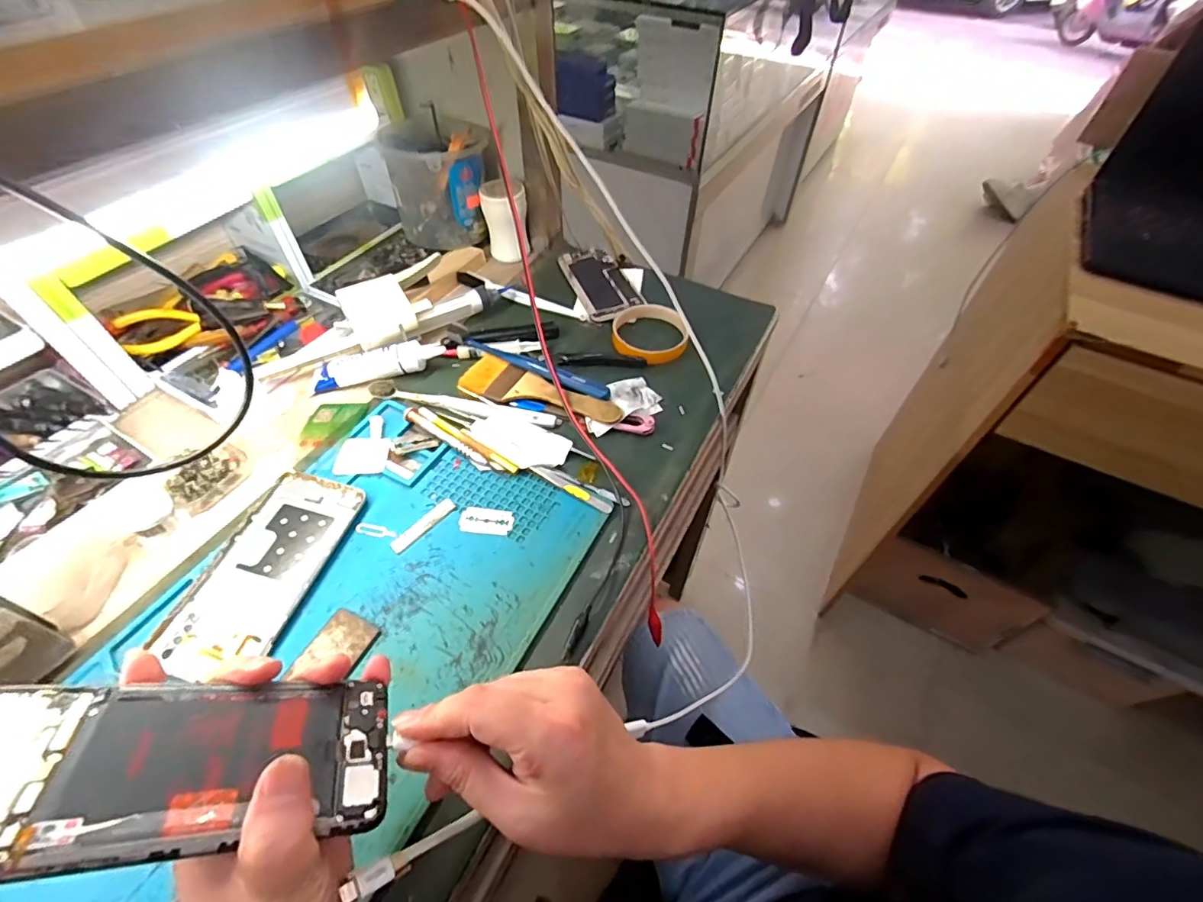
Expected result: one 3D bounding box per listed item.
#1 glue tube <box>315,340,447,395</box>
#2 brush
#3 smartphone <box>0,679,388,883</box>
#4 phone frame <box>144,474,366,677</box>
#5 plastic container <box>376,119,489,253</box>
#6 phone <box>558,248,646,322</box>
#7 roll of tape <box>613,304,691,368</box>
[{"bbox_3d":[-0.221,-0.086,0.518,0.125,0.023,0.030,-10,50,-8],"label":"glue tube"},{"bbox_3d":[-0.063,-0.053,0.501,0.162,0.007,0.053,22,53,18],"label":"brush"},{"bbox_3d":[-0.171,0.124,0.208,0.157,0.005,0.070,10,25,-27],"label":"smartphone"},{"bbox_3d":[-0.249,0.086,0.386,0.076,0.013,0.158,10,50,9],"label":"phone frame"},{"bbox_3d":[-0.201,-0.321,0.639,0.103,0.132,0.109,-28,55,-21],"label":"plastic container"},{"bbox_3d":[-0.001,-0.206,0.636,0.070,0.013,0.149,-16,51,-13],"label":"phone"},{"bbox_3d":[0.052,-0.127,0.562,0.080,0.019,0.079,0,49,0],"label":"roll of tape"}]

